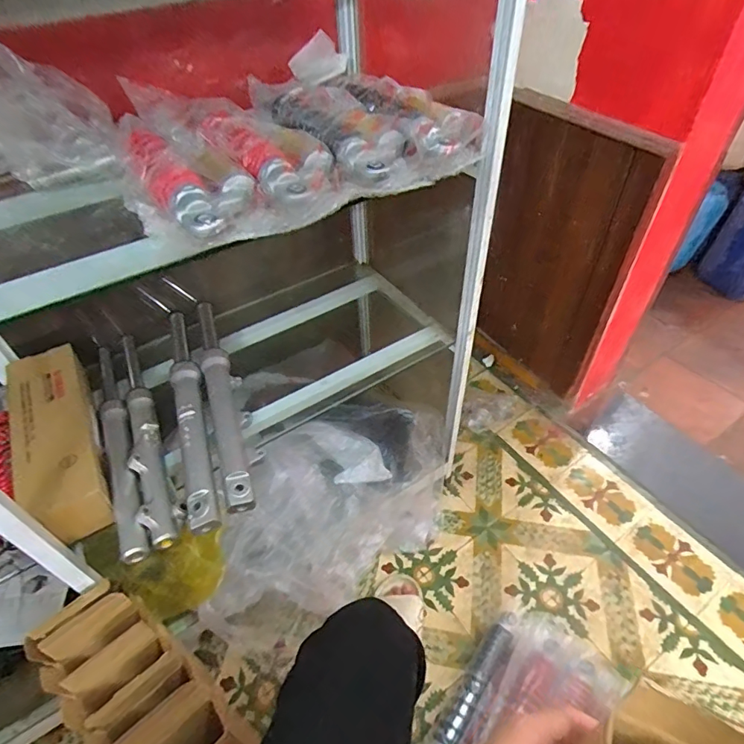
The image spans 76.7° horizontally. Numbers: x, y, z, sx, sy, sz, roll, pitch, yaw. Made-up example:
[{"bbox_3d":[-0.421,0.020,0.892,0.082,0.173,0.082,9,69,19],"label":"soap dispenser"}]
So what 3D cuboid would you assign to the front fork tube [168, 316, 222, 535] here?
[{"bbox_3d":[-0.313,0.046,0.797,0.054,0.064,0.469,-15,47,-11],"label":"front fork tube"}]

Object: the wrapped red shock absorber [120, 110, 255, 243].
[{"bbox_3d":[-0.228,-0.245,0.576,0.118,0.054,0.281,-24,49,-19],"label":"wrapped red shock absorber"}]

